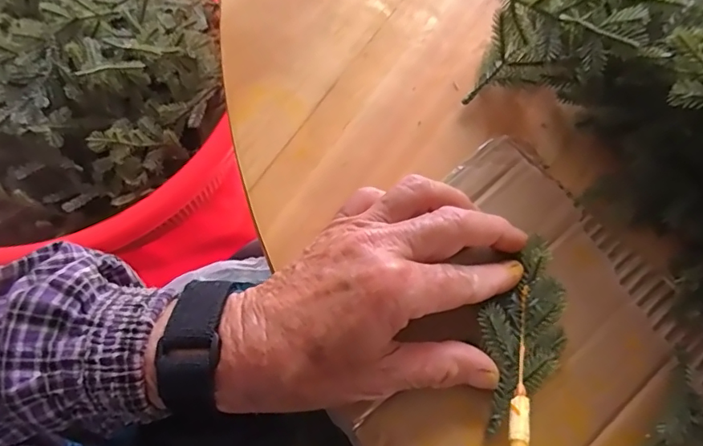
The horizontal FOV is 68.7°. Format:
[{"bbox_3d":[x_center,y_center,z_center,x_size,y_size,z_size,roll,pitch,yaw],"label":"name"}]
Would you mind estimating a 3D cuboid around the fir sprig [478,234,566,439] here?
[{"bbox_3d":[0.083,0.051,0.248,0.040,0.017,0.095,18,71,9],"label":"fir sprig"}]

